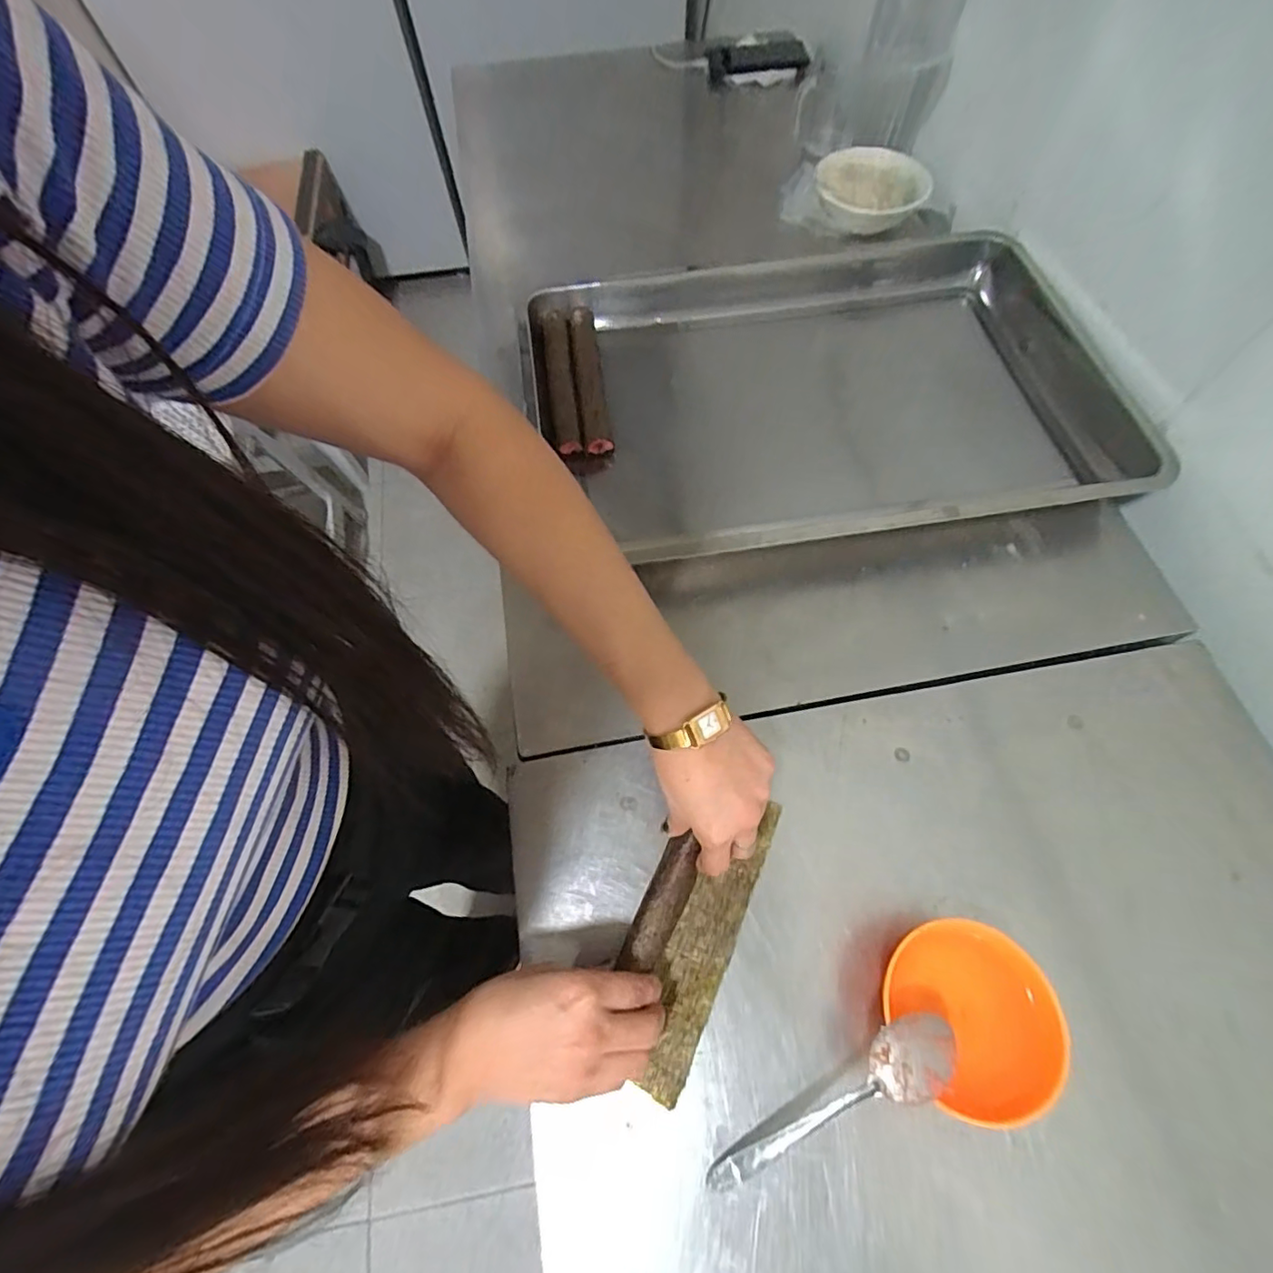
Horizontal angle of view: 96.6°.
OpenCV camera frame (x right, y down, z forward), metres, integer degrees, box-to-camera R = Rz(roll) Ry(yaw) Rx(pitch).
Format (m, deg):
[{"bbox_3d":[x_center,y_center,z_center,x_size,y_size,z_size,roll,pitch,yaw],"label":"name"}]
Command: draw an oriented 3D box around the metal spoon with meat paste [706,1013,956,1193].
[{"bbox_3d":[0.116,0.284,0.341,0.171,0.018,0.037,-35,68,3],"label":"metal spoon with meat paste"}]

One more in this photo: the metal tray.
[{"bbox_3d":[0.184,-0.256,0.590,0.563,0.064,0.394,-7,65,-1],"label":"metal tray"}]

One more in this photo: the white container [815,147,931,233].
[{"bbox_3d":[0.284,-0.542,0.693,0.133,0.041,0.117,18,67,10],"label":"white container"}]

